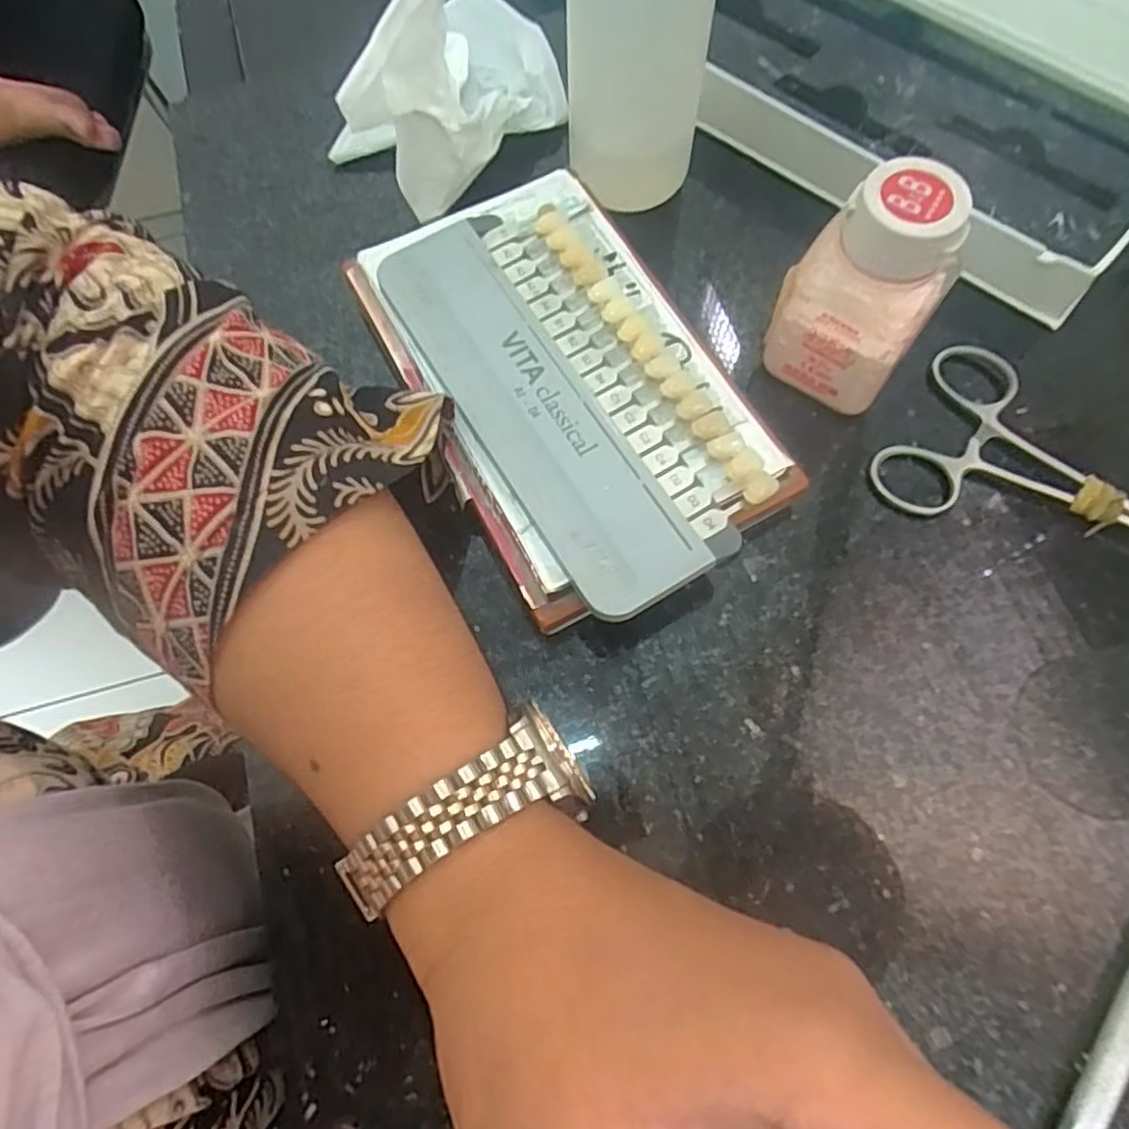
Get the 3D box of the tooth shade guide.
[{"bbox_3d":[0.001,-0.057,0.227,0.066,0.005,0.147,-30,73,-8],"label":"tooth shade guide"}]

